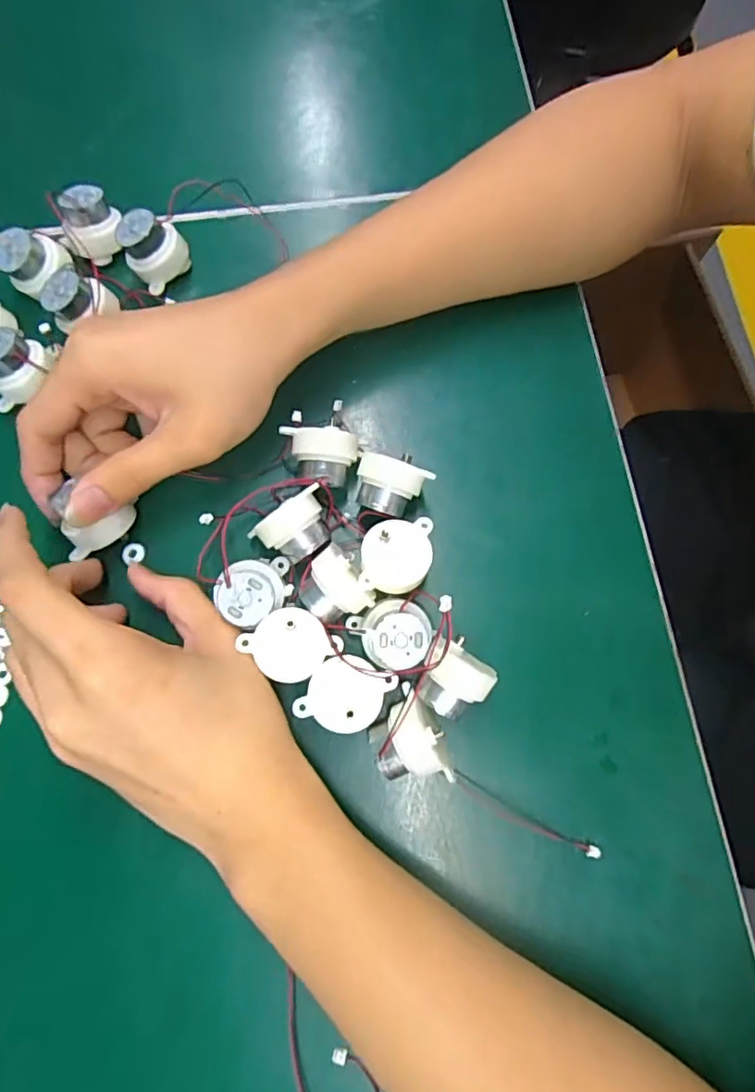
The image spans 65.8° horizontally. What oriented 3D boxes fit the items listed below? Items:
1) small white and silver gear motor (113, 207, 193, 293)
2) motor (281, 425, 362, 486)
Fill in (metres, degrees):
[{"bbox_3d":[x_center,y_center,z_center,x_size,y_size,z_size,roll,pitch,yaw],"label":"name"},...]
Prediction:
[{"bbox_3d":[-0.119,-0.160,0.310,0.031,0.022,0.029,-28,77,-6],"label":"small white and silver gear motor"},{"bbox_3d":[-0.027,-0.041,0.286,0.036,0.031,0.025,2,76,1],"label":"motor"}]

